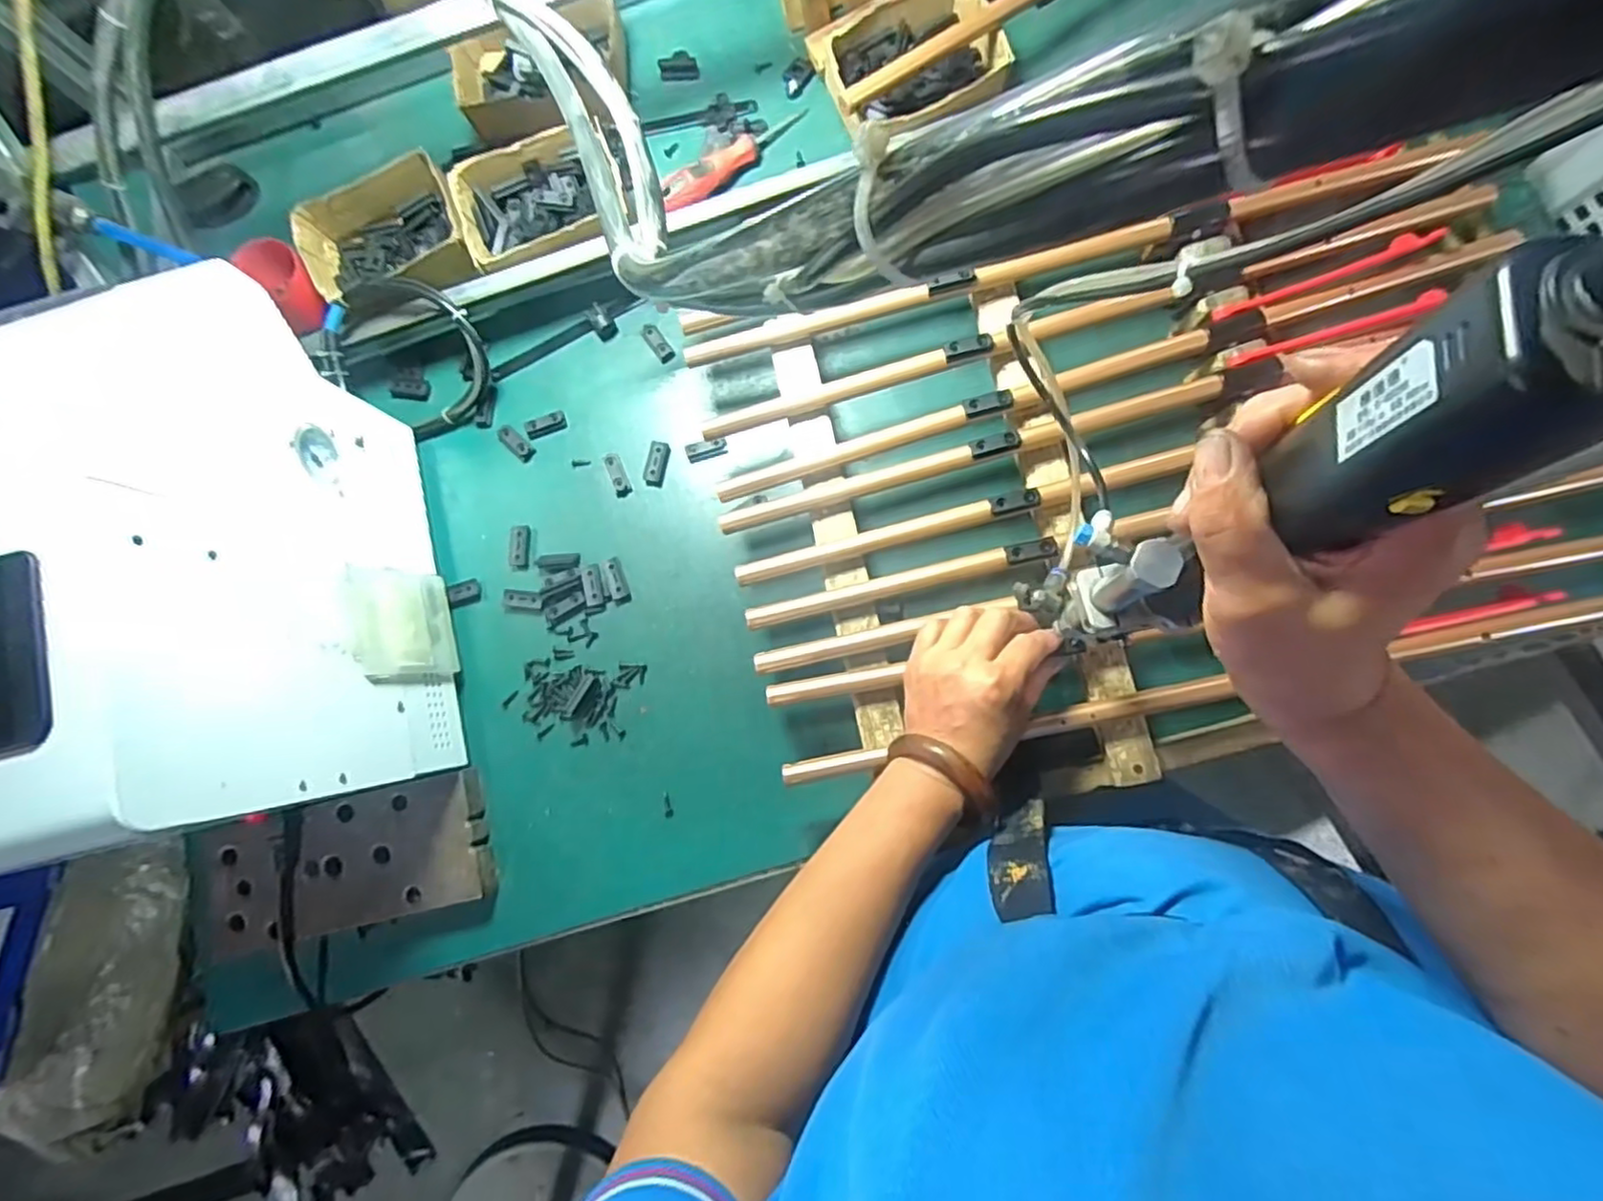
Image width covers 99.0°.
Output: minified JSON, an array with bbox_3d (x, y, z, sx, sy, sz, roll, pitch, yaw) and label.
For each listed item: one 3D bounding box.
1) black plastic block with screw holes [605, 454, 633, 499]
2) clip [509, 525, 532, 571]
[{"bbox_3d":[-0.159,-0.109,0.592,0.015,0.006,0.040,-24,82,1],"label":"black plastic block with screw holes"},{"bbox_3d":[-0.244,-0.046,0.592,0.018,0.005,0.041,-4,83,4],"label":"clip"}]

